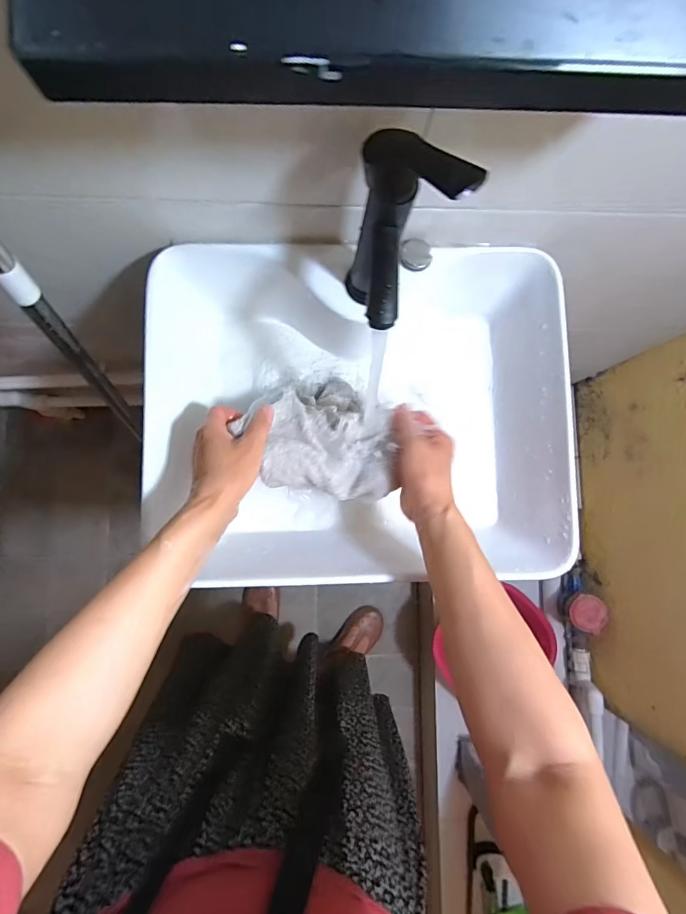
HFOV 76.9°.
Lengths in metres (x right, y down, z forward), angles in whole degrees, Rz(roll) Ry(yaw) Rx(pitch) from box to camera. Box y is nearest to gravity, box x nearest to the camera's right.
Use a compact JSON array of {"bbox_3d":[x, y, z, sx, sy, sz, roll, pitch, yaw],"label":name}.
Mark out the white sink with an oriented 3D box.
[{"bbox_3d":[0.016,-0.047,0.515,0.457,0.125,0.362,-1,85,-6],"label":"white sink"}]

